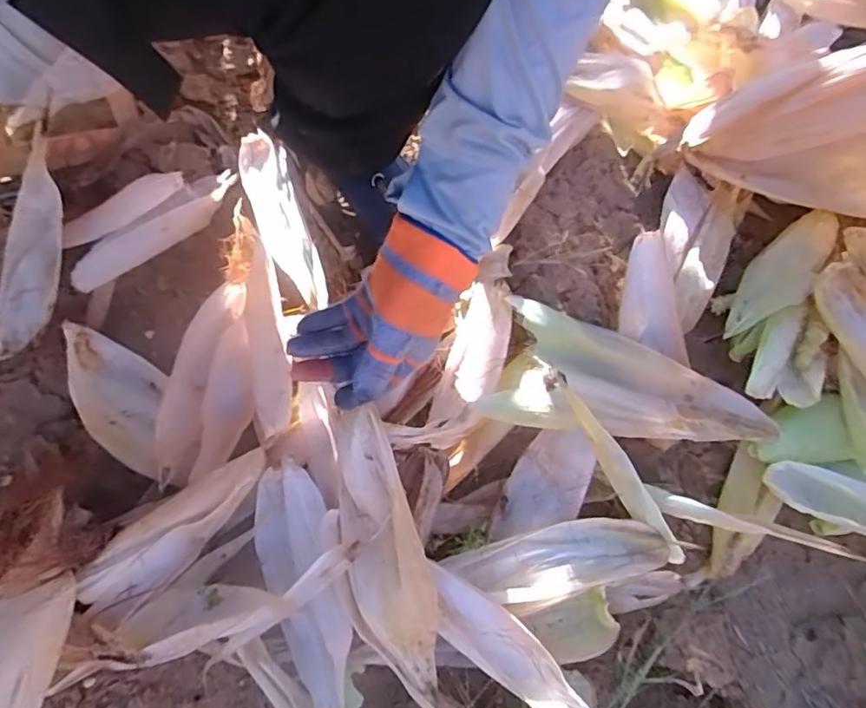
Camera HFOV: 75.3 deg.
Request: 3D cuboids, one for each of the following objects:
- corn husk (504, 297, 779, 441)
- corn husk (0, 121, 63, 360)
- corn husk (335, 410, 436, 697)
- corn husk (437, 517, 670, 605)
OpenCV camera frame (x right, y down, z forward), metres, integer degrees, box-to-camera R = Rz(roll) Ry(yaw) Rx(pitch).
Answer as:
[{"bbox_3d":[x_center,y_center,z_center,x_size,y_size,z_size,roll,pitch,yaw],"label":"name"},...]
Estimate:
[{"bbox_3d":[0.174,0.029,0.496,0.238,0.034,0.087,25,76,4],"label":"corn husk"},{"bbox_3d":[-0.392,-0.111,0.550,0.057,0.022,0.224,-1,76,-2],"label":"corn husk"},{"bbox_3d":[-0.041,0.159,0.460,0.062,0.040,0.219,-17,77,-6],"label":"corn husk"},{"bbox_3d":[0.104,0.177,0.481,0.178,0.032,0.054,-12,76,8],"label":"corn husk"}]

